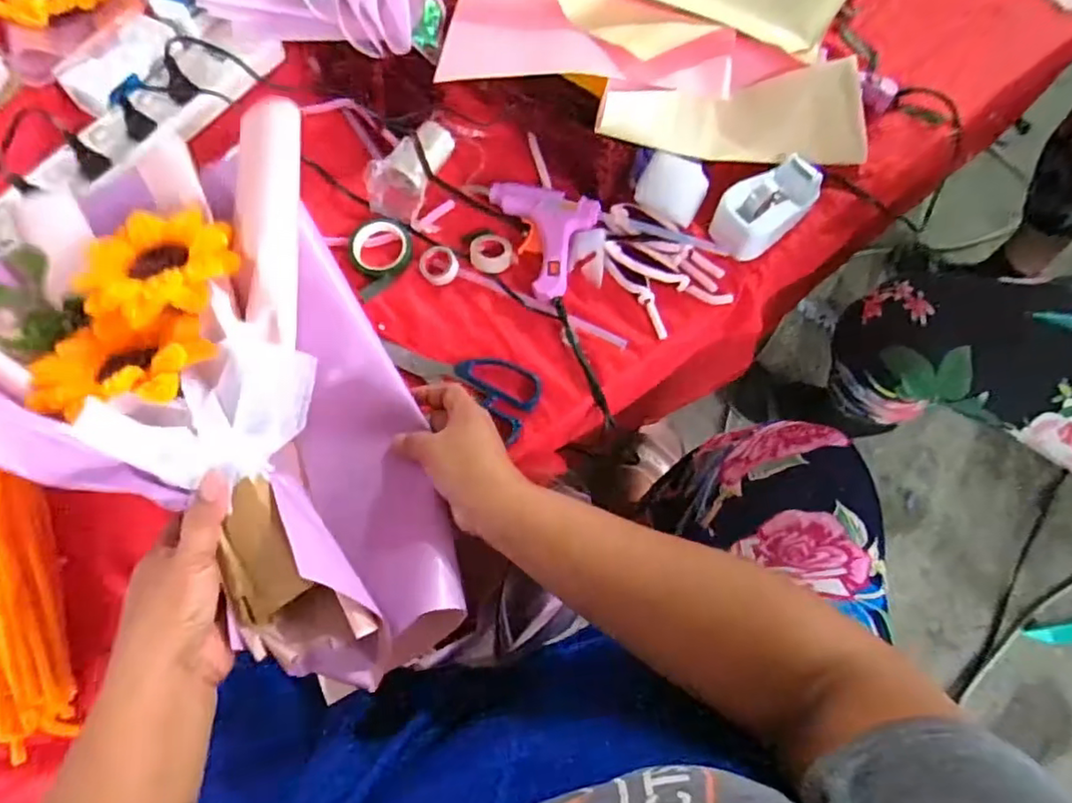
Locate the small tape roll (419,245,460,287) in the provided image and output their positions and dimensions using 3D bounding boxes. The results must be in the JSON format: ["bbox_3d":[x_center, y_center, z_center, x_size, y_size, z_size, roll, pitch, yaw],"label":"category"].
[{"bbox_3d":[-0.088,-0.124,0.565,0.037,0.014,0.032,23,72,9],"label":"small tape roll"}]

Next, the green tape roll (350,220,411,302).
[{"bbox_3d":[-0.140,-0.134,0.568,0.057,0.013,0.071,-17,71,-5],"label":"green tape roll"}]

